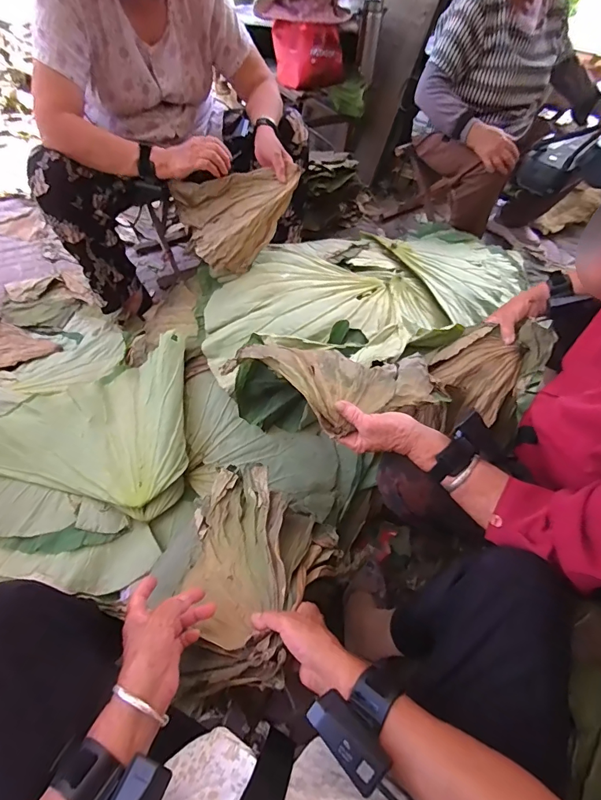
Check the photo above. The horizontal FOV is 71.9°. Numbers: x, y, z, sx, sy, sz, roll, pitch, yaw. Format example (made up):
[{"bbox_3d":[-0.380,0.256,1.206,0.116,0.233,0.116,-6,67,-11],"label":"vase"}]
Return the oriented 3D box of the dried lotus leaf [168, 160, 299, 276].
[{"bbox_3d":[-0.142,-0.424,0.976,0.263,0.167,0.136,-13,57,-14],"label":"dried lotus leaf"}]

